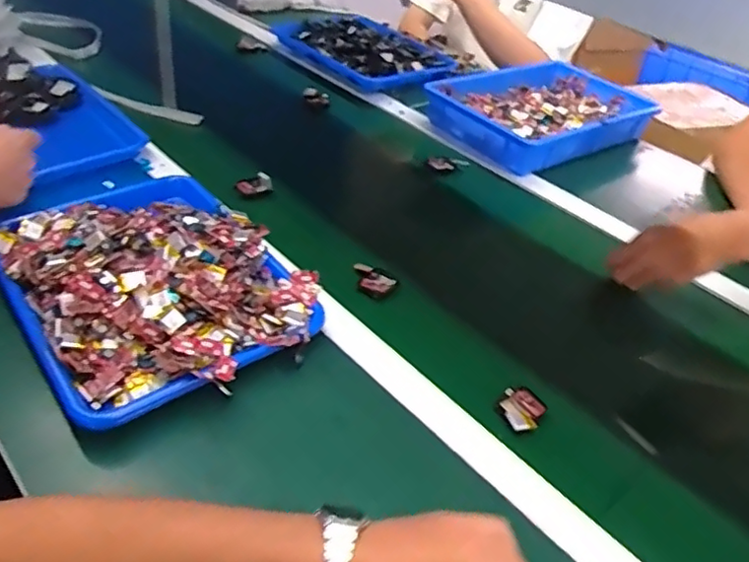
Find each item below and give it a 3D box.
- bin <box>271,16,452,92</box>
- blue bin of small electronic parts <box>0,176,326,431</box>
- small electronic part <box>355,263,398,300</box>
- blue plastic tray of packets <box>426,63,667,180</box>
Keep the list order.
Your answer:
[{"bbox_3d":[-0.024,-0.452,1.215,0.233,0.041,0.320,-23,48,-32],"label":"bin"},{"bbox_3d":[-0.230,-0.019,0.643,0.257,0.071,0.333,-23,48,-32],"label":"blue bin of small electronic parts"},{"bbox_3d":[-0.004,-0.001,0.734,0.058,0.015,0.036,34,46,29],"label":"small electronic part"},{"bbox_3d":[0.291,-0.300,1.098,0.380,0.054,0.265,-18,45,-28],"label":"blue plastic tray of packets"}]

